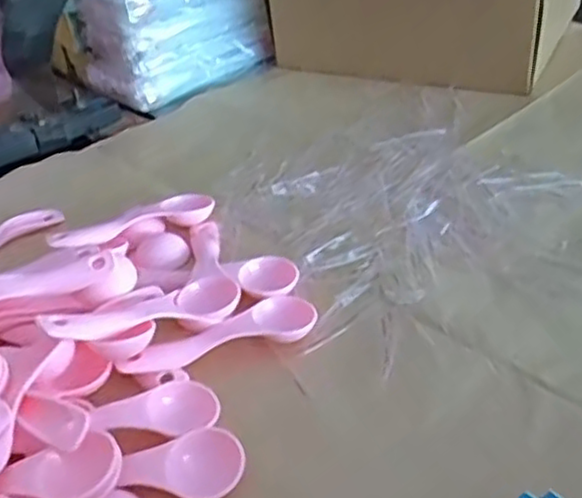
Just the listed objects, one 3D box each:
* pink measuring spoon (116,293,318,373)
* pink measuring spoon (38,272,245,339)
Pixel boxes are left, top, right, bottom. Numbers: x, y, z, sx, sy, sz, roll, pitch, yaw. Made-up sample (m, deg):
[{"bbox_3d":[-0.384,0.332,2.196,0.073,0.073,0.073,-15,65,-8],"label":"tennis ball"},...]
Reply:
[{"bbox_3d":[-0.039,0.048,0.403,0.109,0.010,0.028,-17,40,-15],"label":"pink measuring spoon"},{"bbox_3d":[-0.076,0.033,0.386,0.112,0.014,0.030,-11,33,-41],"label":"pink measuring spoon"}]

